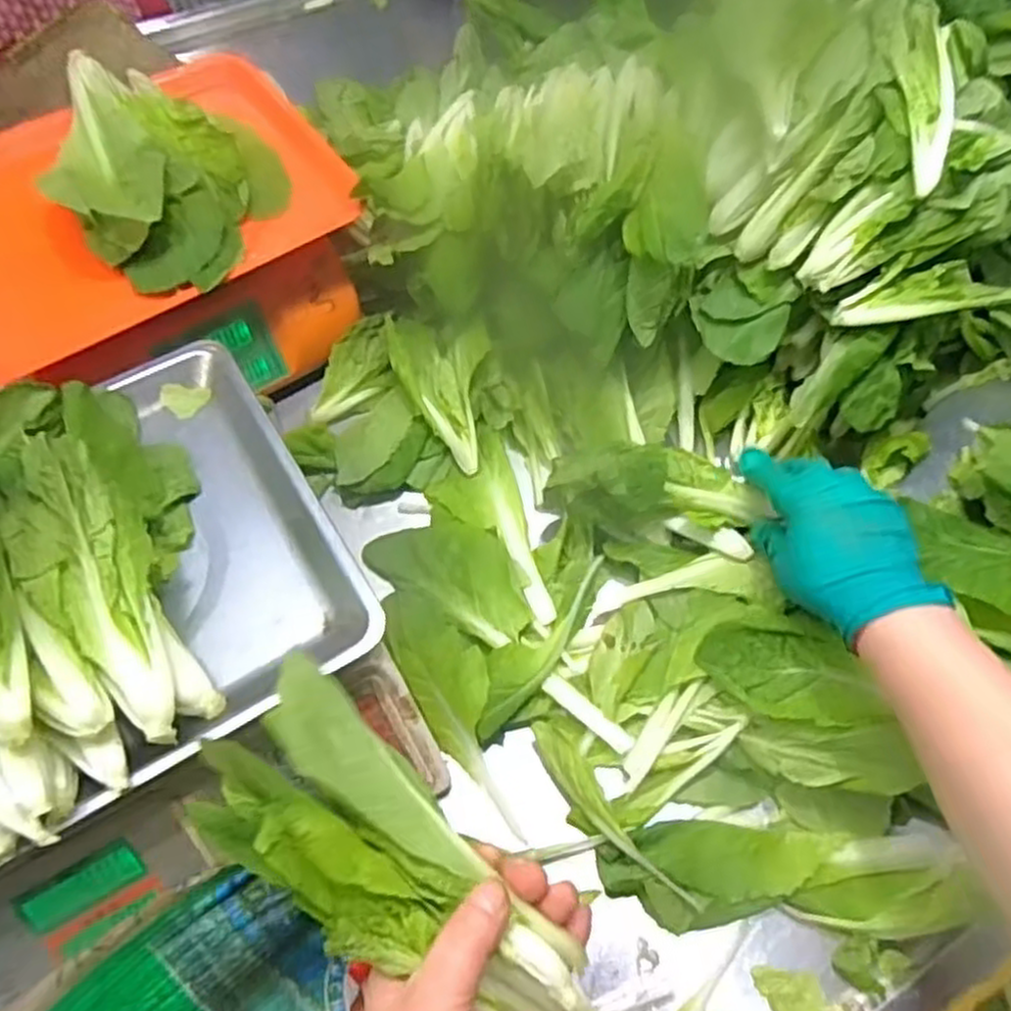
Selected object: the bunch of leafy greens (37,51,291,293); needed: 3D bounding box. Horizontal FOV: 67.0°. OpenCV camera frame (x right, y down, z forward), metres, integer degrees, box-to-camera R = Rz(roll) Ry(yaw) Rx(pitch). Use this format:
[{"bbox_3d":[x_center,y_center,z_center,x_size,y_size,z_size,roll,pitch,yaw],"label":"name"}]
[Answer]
[{"bbox_3d":[-0.254,-0.240,0.543,0.194,0.048,0.144,30,63,12],"label":"bunch of leafy greens"}]

